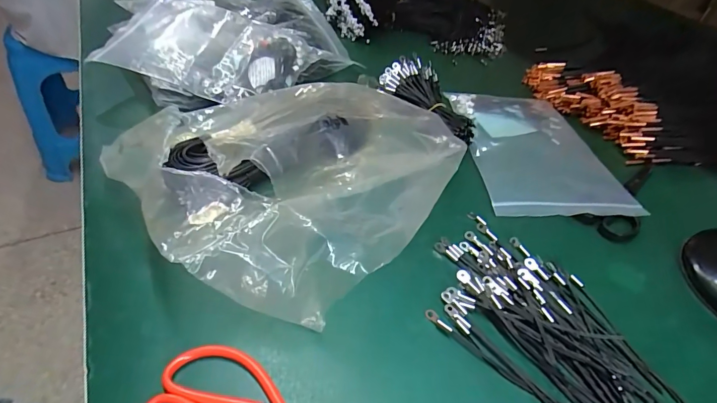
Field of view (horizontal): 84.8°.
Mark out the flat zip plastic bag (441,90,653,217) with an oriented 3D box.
[{"bbox_3d":[0.209,-0.063,0.468,0.157,0.013,0.220,2,44,-5],"label":"flat zip plastic bag"}]

